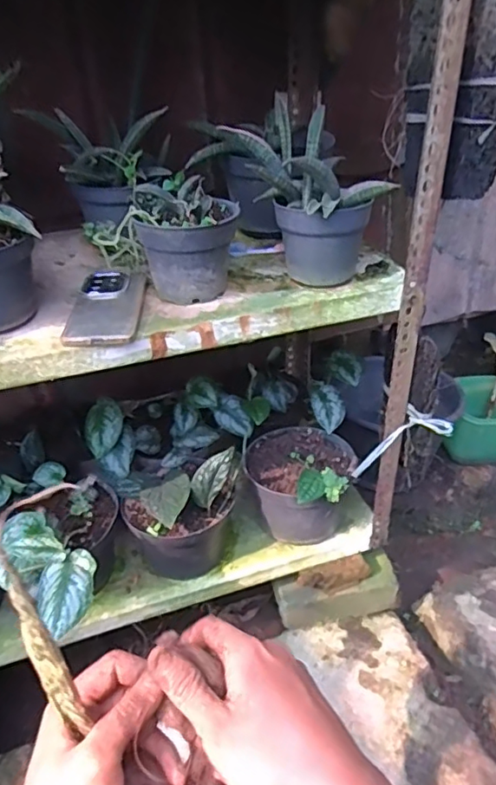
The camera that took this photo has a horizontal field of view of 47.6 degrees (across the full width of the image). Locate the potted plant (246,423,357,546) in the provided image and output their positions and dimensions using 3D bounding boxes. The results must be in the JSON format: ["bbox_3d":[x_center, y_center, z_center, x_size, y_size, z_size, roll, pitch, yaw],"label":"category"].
[{"bbox_3d":[0.081,0.146,0.921,0.169,0.169,0.207,5,37,13],"label":"potted plant"}]

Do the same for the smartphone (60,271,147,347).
[{"bbox_3d":[-0.160,-0.101,0.653,0.075,0.013,0.167,0,36,-3],"label":"smartphone"}]

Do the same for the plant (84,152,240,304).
[{"bbox_3d":[-0.104,-0.192,0.691,0.174,0.118,0.157,-12,37,-11],"label":"plant"}]

